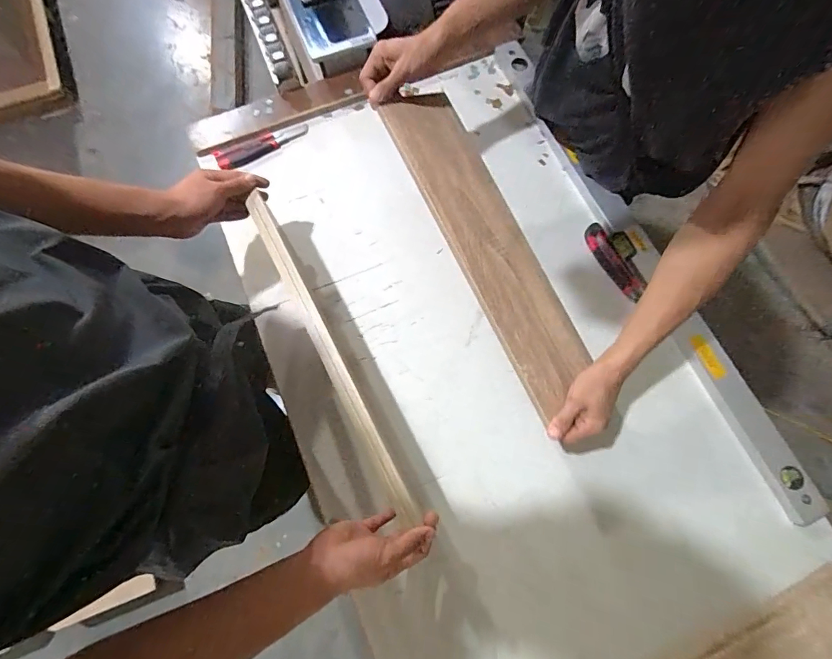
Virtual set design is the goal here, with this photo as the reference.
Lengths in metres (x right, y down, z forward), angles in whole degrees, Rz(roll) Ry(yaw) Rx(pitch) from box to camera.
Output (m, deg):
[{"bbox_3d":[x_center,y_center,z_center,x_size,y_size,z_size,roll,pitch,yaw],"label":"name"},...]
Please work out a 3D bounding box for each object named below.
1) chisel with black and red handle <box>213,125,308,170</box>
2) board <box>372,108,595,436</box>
[{"bbox_3d":[-0.300,-0.360,0.810,0.183,0.018,0.040,-26,75,-7],"label":"chisel with black and red handle"},{"bbox_3d":[0.116,-0.134,0.640,0.148,0.019,0.503,-25,84,-29],"label":"board"}]

